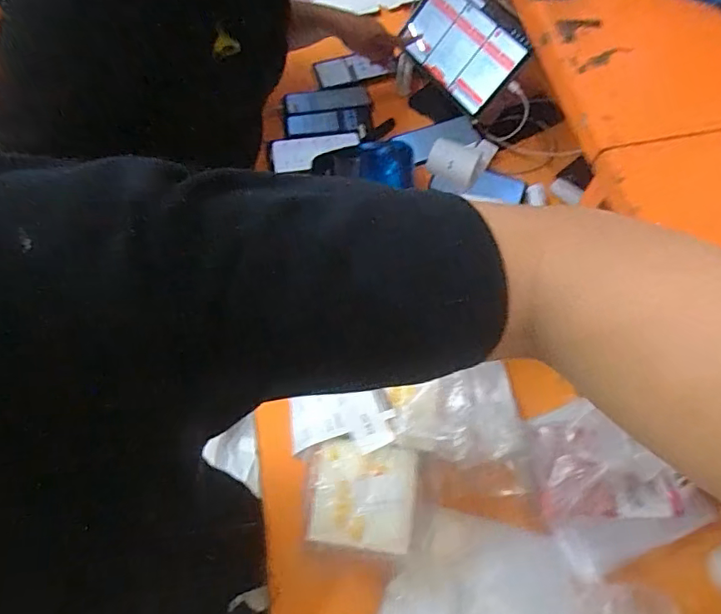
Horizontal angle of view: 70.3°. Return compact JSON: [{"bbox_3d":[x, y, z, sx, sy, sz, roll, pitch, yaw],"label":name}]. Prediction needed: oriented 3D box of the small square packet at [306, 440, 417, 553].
[{"bbox_3d":[0.002,0.203,0.557,0.113,0.013,0.105,5,65,1],"label":"small square packet"}]

